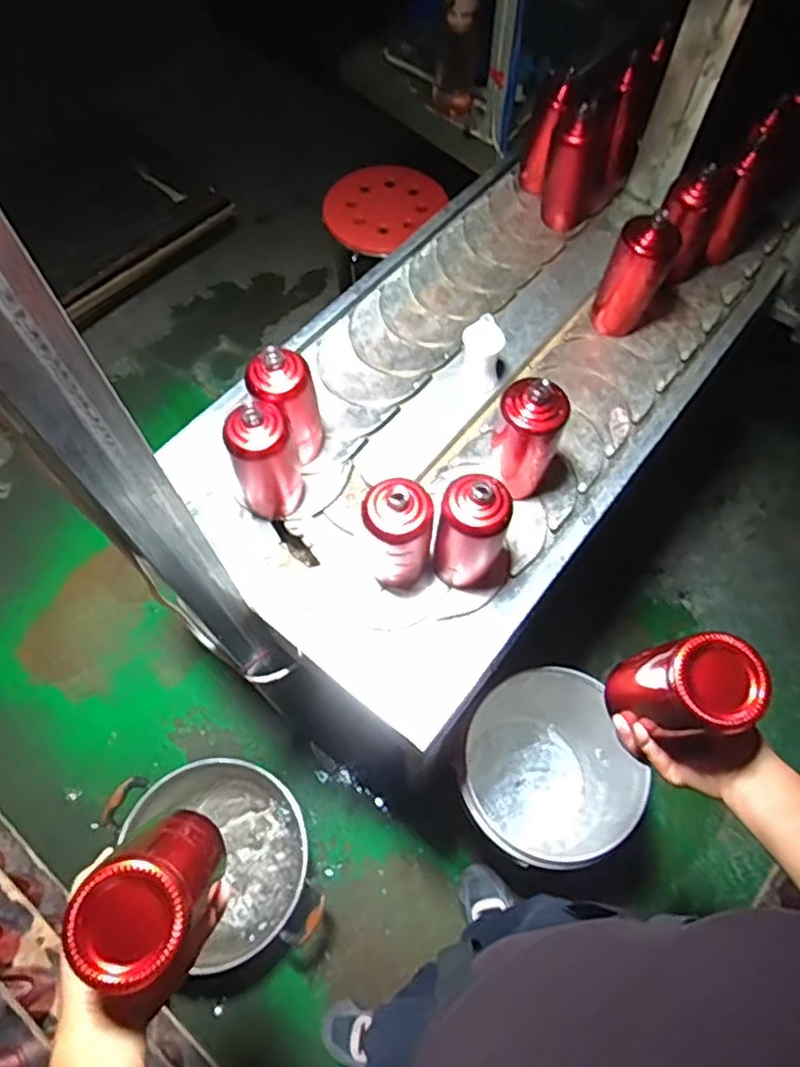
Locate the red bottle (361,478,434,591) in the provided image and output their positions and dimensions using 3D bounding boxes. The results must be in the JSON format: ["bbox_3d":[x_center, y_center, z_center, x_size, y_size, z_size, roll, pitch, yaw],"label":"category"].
[{"bbox_3d":[-0.002,0.011,0.795,0.076,0.182,0.070,-3,65,-3],"label":"red bottle"}]

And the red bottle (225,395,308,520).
[{"bbox_3d":[-0.168,-0.089,0.836,0.079,0.184,0.068,-17,66,-9],"label":"red bottle"}]

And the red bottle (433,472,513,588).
[{"bbox_3d":[0.087,0.001,0.798,0.088,0.186,0.082,1,65,-1],"label":"red bottle"}]

